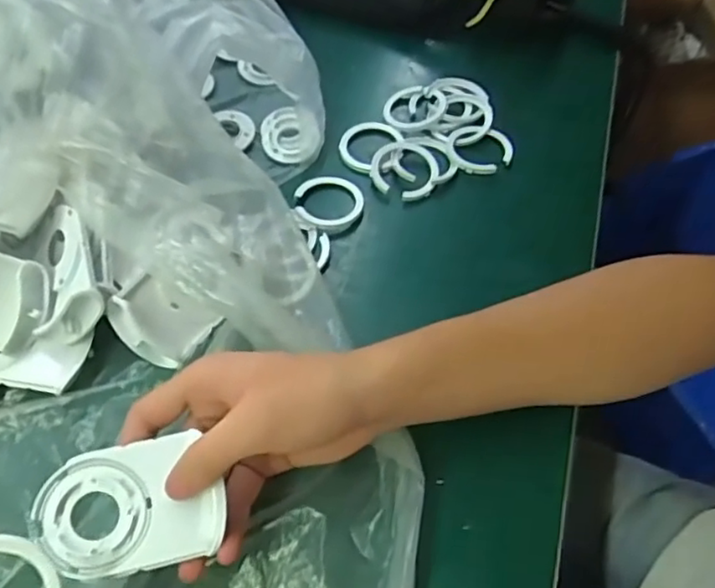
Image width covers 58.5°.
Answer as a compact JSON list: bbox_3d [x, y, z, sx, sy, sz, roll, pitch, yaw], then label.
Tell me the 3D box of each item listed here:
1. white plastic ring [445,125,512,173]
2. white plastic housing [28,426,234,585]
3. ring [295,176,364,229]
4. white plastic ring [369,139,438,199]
[{"bbox_3d":[0.094,-0.113,0.493,0.049,0.006,0.049,-1,57,1],"label":"white plastic ring"},{"bbox_3d":[-0.108,0.101,0.301,0.079,0.013,0.056,-11,76,-9],"label":"white plastic housing"},{"bbox_3d":[-0.021,-0.068,0.469,0.048,0.010,0.051,-1,57,1],"label":"ring"},{"bbox_3d":[0.034,-0.095,0.482,0.048,0.012,0.053,-1,57,1],"label":"white plastic ring"}]

